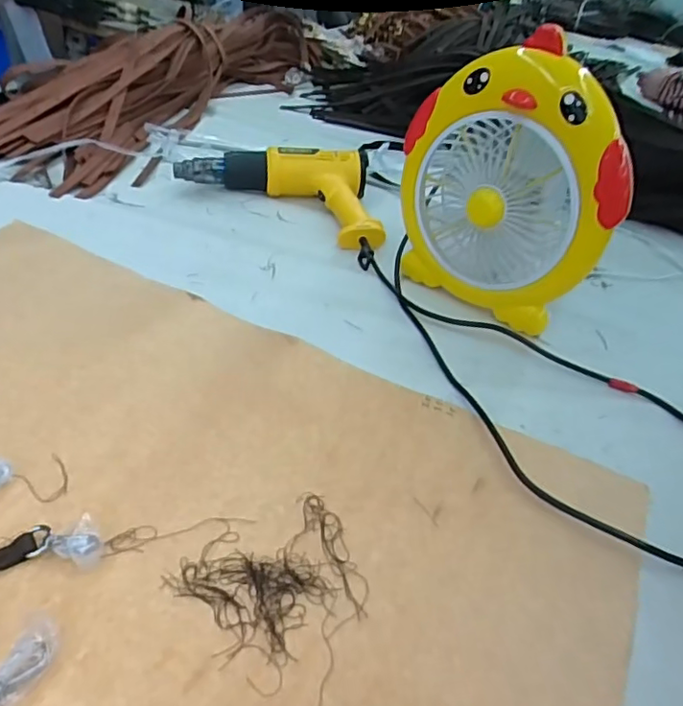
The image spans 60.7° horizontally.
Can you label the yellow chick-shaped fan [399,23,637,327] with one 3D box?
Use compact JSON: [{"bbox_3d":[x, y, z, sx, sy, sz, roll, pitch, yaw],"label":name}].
[{"bbox_3d":[0.175,-0.173,0.627,0.085,0.272,0.239,-29,52,-36],"label":"yellow chick-shaped fan"}]

